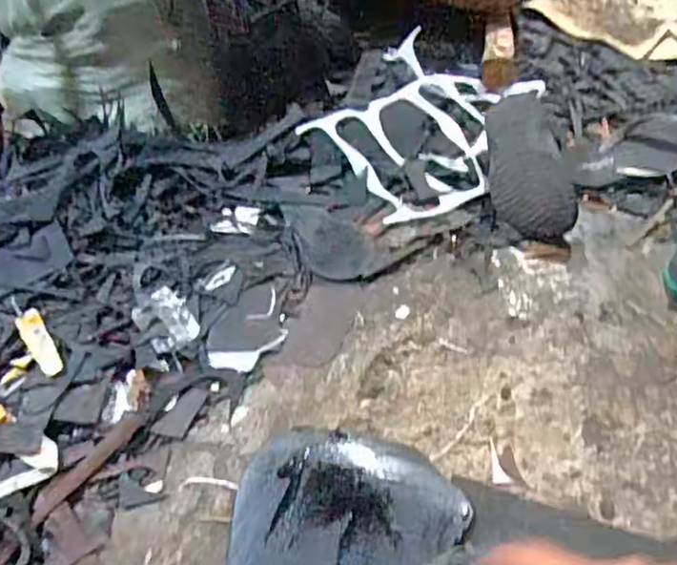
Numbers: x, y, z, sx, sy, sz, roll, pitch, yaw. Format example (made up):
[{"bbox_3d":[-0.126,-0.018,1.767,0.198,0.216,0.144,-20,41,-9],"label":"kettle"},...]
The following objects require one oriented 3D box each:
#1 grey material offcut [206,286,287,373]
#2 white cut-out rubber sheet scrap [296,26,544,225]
[{"bbox_3d":[-0.109,0.059,0.834,0.085,0.009,0.126,26,55,23],"label":"grey material offcut"},{"bbox_3d":[0.151,-0.255,1.043,0.381,0.056,0.298,-36,56,-24],"label":"white cut-out rubber sheet scrap"}]

